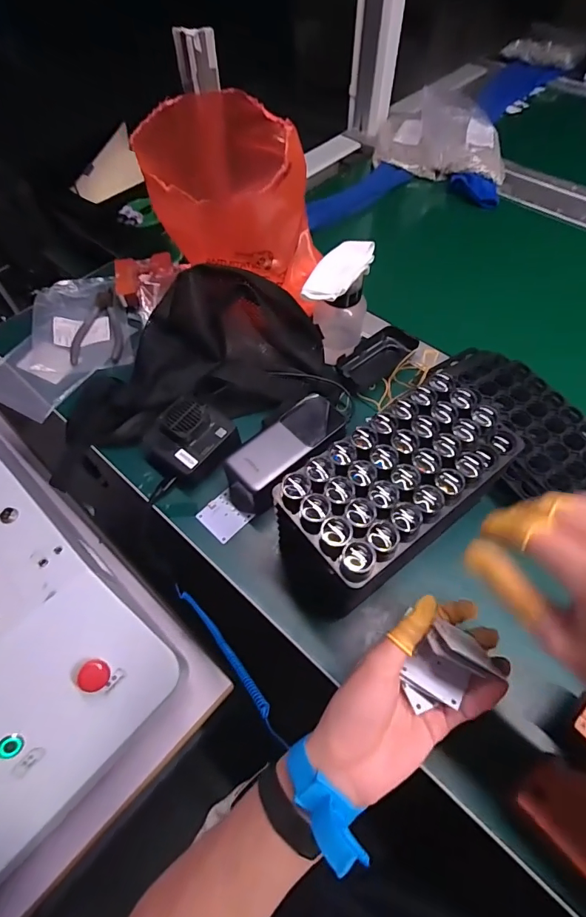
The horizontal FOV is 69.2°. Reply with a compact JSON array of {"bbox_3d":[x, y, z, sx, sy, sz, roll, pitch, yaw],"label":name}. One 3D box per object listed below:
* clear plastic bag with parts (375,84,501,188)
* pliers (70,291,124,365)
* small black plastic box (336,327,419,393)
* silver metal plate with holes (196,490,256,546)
[{"bbox_3d":[0.283,-0.623,0.809,0.243,0.095,0.203,13,60,9],"label":"clear plastic bag with parts"},{"bbox_3d":[-0.269,-0.180,0.583,0.068,0.013,0.134,-13,59,-6],"label":"pliers"},{"bbox_3d":[0.102,-0.126,0.538,0.107,0.024,0.055,-39,65,-20],"label":"small black plastic box"},{"bbox_3d":[-0.071,0.062,0.445,0.044,0.009,0.043,39,67,22],"label":"silver metal plate with holes"}]

